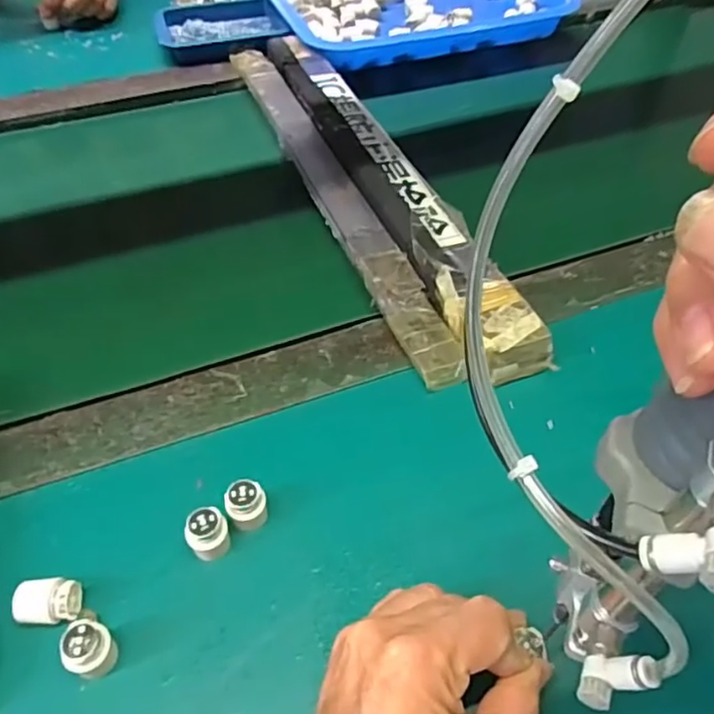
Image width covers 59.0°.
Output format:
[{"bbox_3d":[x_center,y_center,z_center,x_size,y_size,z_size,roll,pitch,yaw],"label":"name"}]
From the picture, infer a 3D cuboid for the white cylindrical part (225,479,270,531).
[{"bbox_3d":[-0.060,0.082,0.346,0.021,0.029,0.018,-24,53,-20],"label":"white cylindrical part"}]

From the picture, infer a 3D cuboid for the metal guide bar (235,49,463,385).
[{"bbox_3d":[-0.031,-0.163,0.561,0.036,0.017,0.503,-18,51,-11],"label":"metal guide bar"}]

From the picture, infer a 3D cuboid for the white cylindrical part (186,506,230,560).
[{"bbox_3d":[-0.078,0.094,0.334,0.020,0.028,0.018,-22,52,-18],"label":"white cylindrical part"}]

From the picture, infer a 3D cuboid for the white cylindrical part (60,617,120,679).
[{"bbox_3d":[-0.125,0.137,0.296,0.018,0.028,0.021,25,53,21],"label":"white cylindrical part"}]

